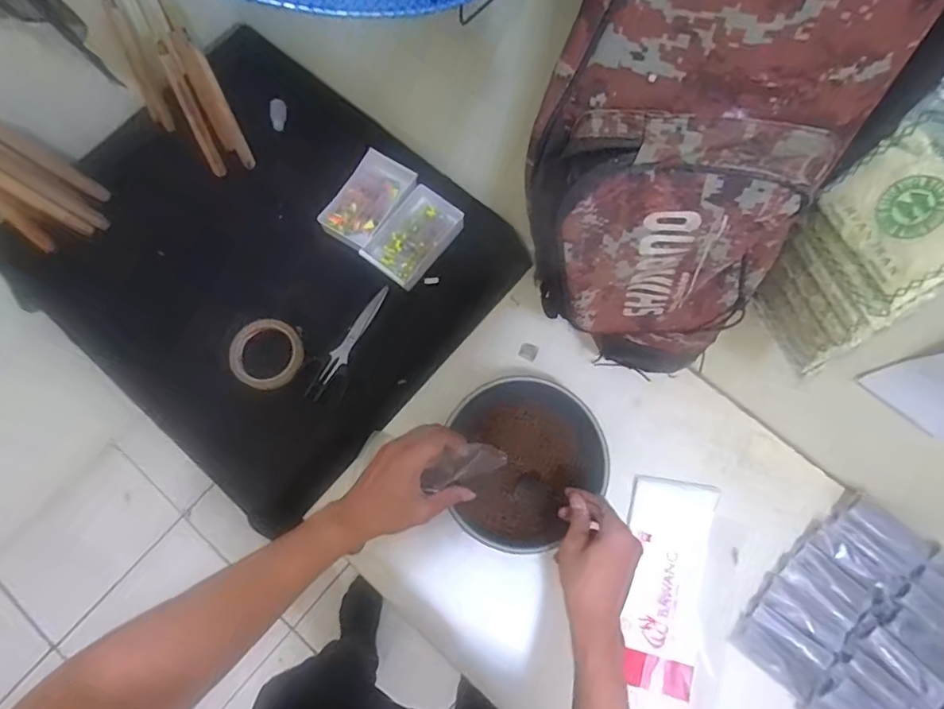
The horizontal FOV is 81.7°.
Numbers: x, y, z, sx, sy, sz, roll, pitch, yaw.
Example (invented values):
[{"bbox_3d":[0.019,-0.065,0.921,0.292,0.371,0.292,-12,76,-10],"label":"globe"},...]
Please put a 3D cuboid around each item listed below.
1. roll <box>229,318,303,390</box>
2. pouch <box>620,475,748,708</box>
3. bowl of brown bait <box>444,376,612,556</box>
[{"bbox_3d":[-0.280,-0.002,0.745,0.099,0.019,0.096,0,75,0],"label":"roll"},{"bbox_3d":[0.254,0.294,0.678,0.137,0.023,0.264,15,75,4],"label":"pouch"},{"bbox_3d":[0.060,0.134,0.686,0.188,0.093,0.201,0,75,0],"label":"bowl of brown bait"}]

